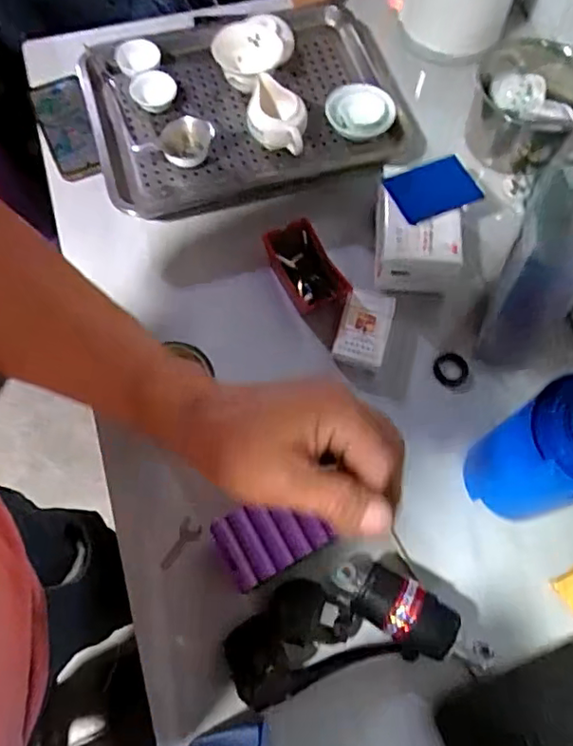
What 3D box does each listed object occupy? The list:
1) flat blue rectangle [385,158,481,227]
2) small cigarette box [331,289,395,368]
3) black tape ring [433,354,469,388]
[{"bbox_3d":[0.166,-0.210,0.656,0.092,0.010,0.063,-21,83,4],"label":"flat blue rectangle"},{"bbox_3d":[0.089,-0.053,0.650,0.057,0.013,0.084,17,80,-3],"label":"small cigarette box"},{"bbox_3d":[0.189,-0.001,0.659,0.038,0.015,0.037,1,68,-1],"label":"black tape ring"}]

